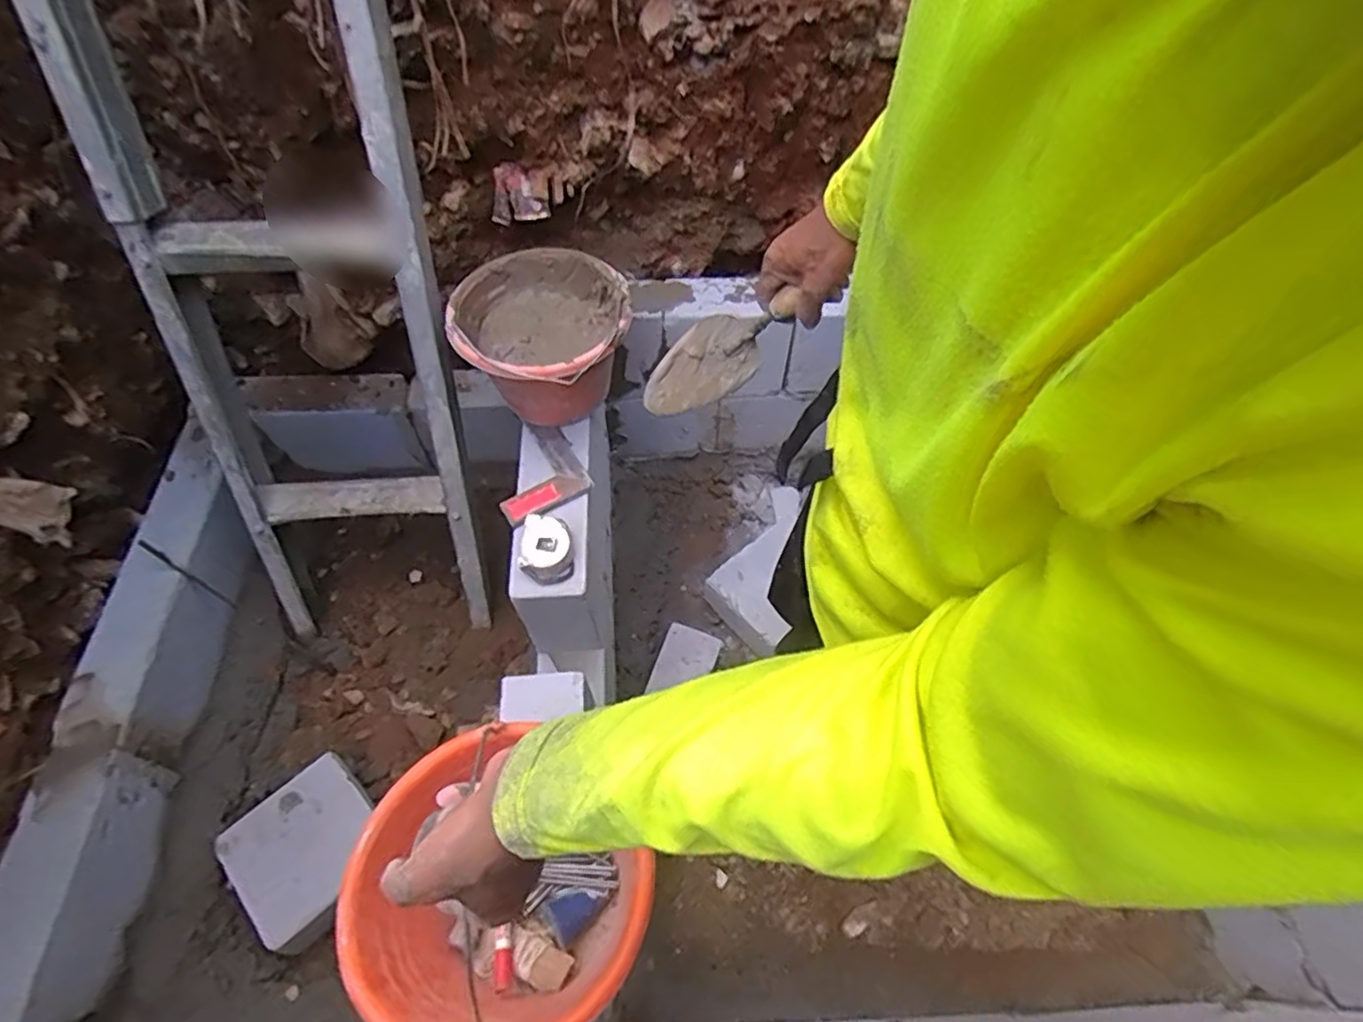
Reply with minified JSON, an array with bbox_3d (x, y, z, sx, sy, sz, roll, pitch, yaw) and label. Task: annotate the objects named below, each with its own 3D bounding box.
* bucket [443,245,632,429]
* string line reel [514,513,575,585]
[{"bbox_3d":[-0.193,-0.235,0.971,0.234,0.164,0.249,-3,58,-3],"label":"bucket"},{"bbox_3d":[-0.178,0.047,0.872,0.071,0.029,0.093,-19,60,-13],"label":"string line reel"}]

